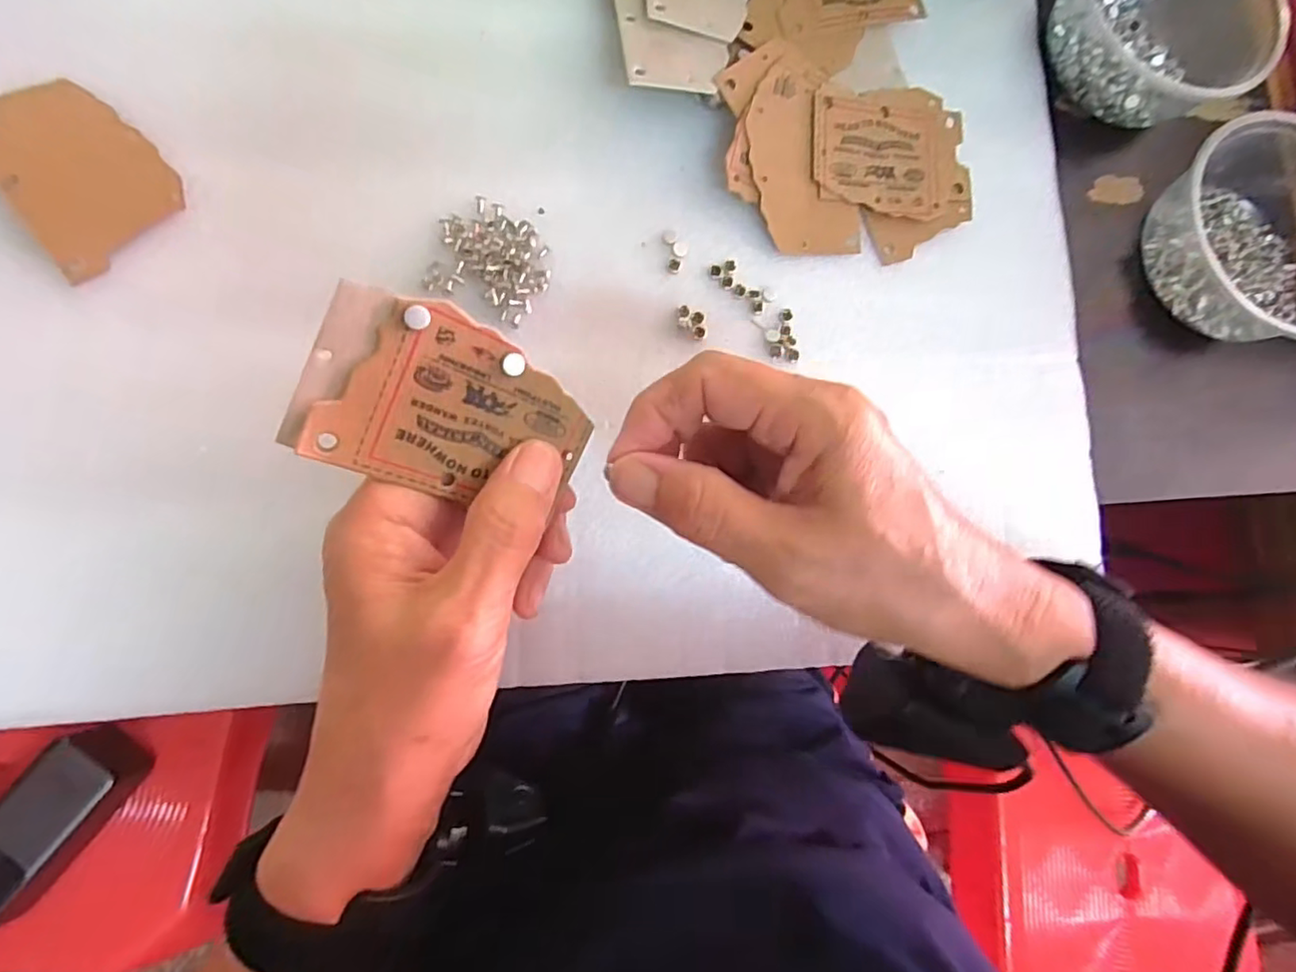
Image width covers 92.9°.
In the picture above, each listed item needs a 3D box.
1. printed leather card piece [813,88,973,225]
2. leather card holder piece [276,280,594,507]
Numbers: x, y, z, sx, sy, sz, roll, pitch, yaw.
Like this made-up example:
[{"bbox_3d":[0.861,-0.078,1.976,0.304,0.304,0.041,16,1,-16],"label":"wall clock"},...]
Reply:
[{"bbox_3d":[0.118,-0.162,0.298,0.081,0.004,0.063,0,88,-12],"label":"printed leather card piece"},{"bbox_3d":[-0.059,-0.023,0.189,0.082,0.005,0.053,22,98,-26],"label":"leather card holder piece"}]

